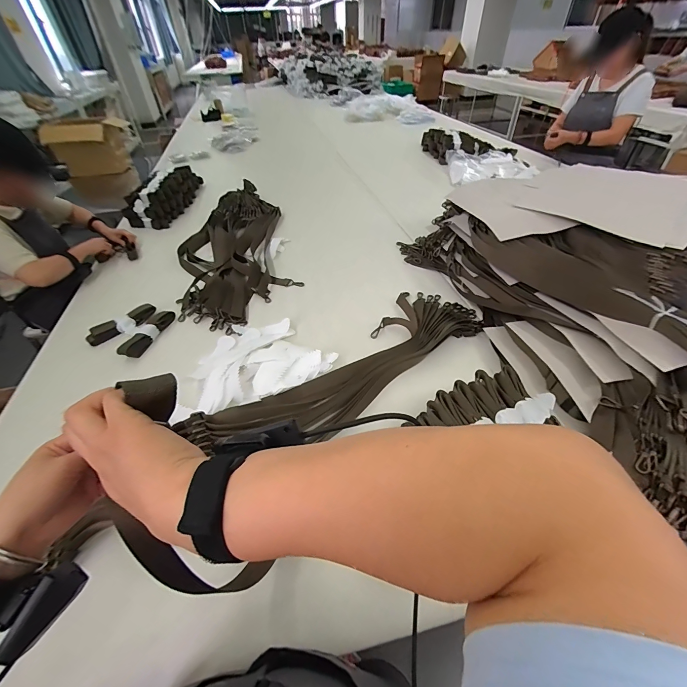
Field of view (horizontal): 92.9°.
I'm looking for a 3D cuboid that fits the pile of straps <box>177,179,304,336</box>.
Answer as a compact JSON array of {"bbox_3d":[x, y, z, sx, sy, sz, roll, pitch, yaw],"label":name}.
[{"bbox_3d":[-0.439,-0.412,1.310,0.413,0.066,1.033,-12,45,-9],"label":"pile of straps"}]

